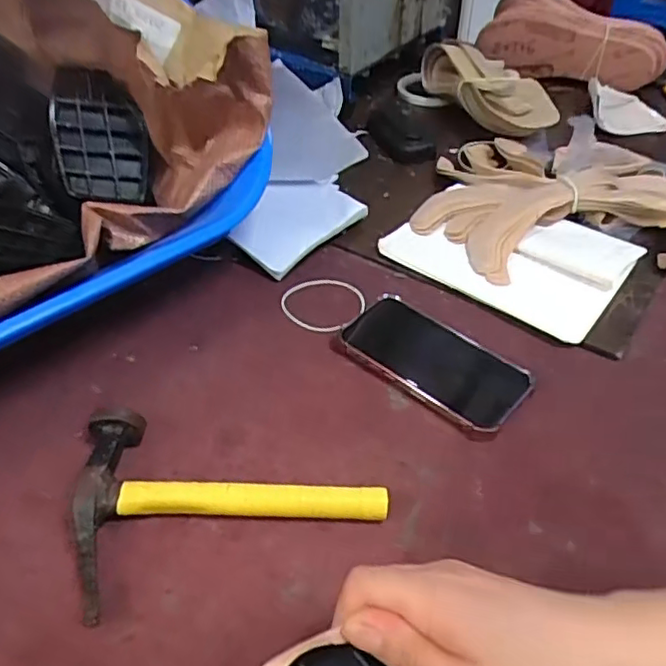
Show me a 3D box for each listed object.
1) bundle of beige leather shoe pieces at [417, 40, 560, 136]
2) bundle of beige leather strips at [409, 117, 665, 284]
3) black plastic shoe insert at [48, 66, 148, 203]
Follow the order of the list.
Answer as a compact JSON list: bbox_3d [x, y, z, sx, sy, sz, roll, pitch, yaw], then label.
[{"bbox_3d":[0.196,-0.312,0.787,0.105,0.051,0.197,-15,45,-15],"label":"bundle of beige leather shoe pieces"},{"bbox_3d":[0.246,-0.151,0.654,0.333,0.045,0.251,-3,44,-4],"label":"bundle of beige leather strips"},{"bbox_3d":[-0.216,-0.182,0.581,0.083,0.017,0.117,-1,84,-15],"label":"black plastic shoe insert"}]

